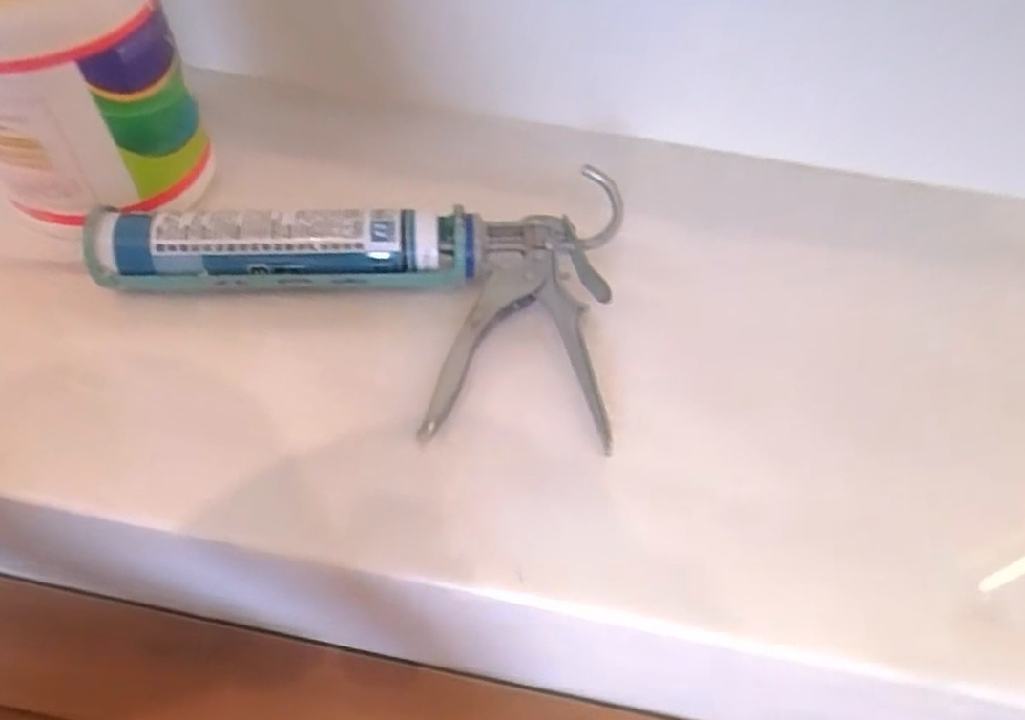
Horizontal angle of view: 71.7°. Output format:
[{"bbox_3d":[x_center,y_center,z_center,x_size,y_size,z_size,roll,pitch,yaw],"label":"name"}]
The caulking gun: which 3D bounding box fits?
[{"bbox_3d":[-0.099,-0.044,0.455,0.342,0.056,0.185,4,55,-1],"label":"caulking gun"}]

